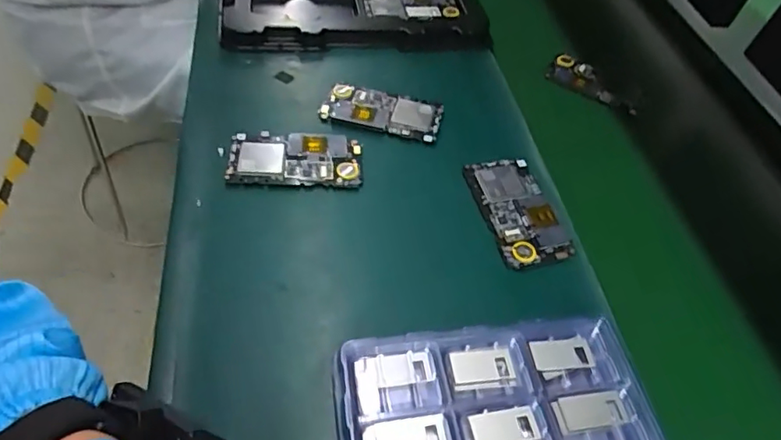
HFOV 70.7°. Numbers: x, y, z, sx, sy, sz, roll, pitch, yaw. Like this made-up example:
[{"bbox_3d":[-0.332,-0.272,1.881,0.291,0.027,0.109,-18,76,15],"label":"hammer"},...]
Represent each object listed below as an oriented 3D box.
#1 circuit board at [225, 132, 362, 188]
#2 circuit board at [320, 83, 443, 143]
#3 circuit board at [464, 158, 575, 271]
[{"bbox_3d":[-0.090,-0.061,0.527,0.123,0.007,0.068,1,51,-9],"label":"circuit board"},{"bbox_3d":[-0.008,-0.117,0.588,0.123,0.010,0.059,13,50,1],"label":"circuit board"},{"bbox_3d":[0.119,-0.010,0.516,0.065,0.008,0.125,-8,53,-16],"label":"circuit board"}]

